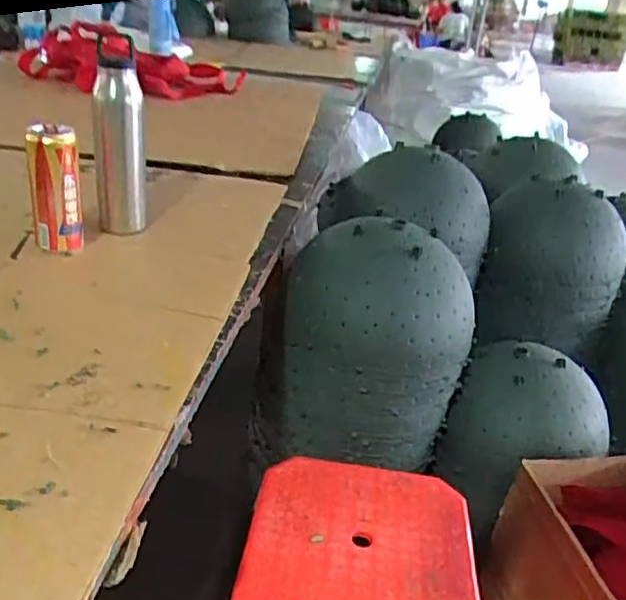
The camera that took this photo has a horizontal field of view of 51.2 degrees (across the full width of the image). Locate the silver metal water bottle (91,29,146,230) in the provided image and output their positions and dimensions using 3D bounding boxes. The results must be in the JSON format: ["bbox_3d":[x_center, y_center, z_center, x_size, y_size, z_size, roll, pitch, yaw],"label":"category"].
[{"bbox_3d":[-0.259,-0.217,0.879,0.065,0.228,0.071,-1,27,-15],"label":"silver metal water bottle"}]

